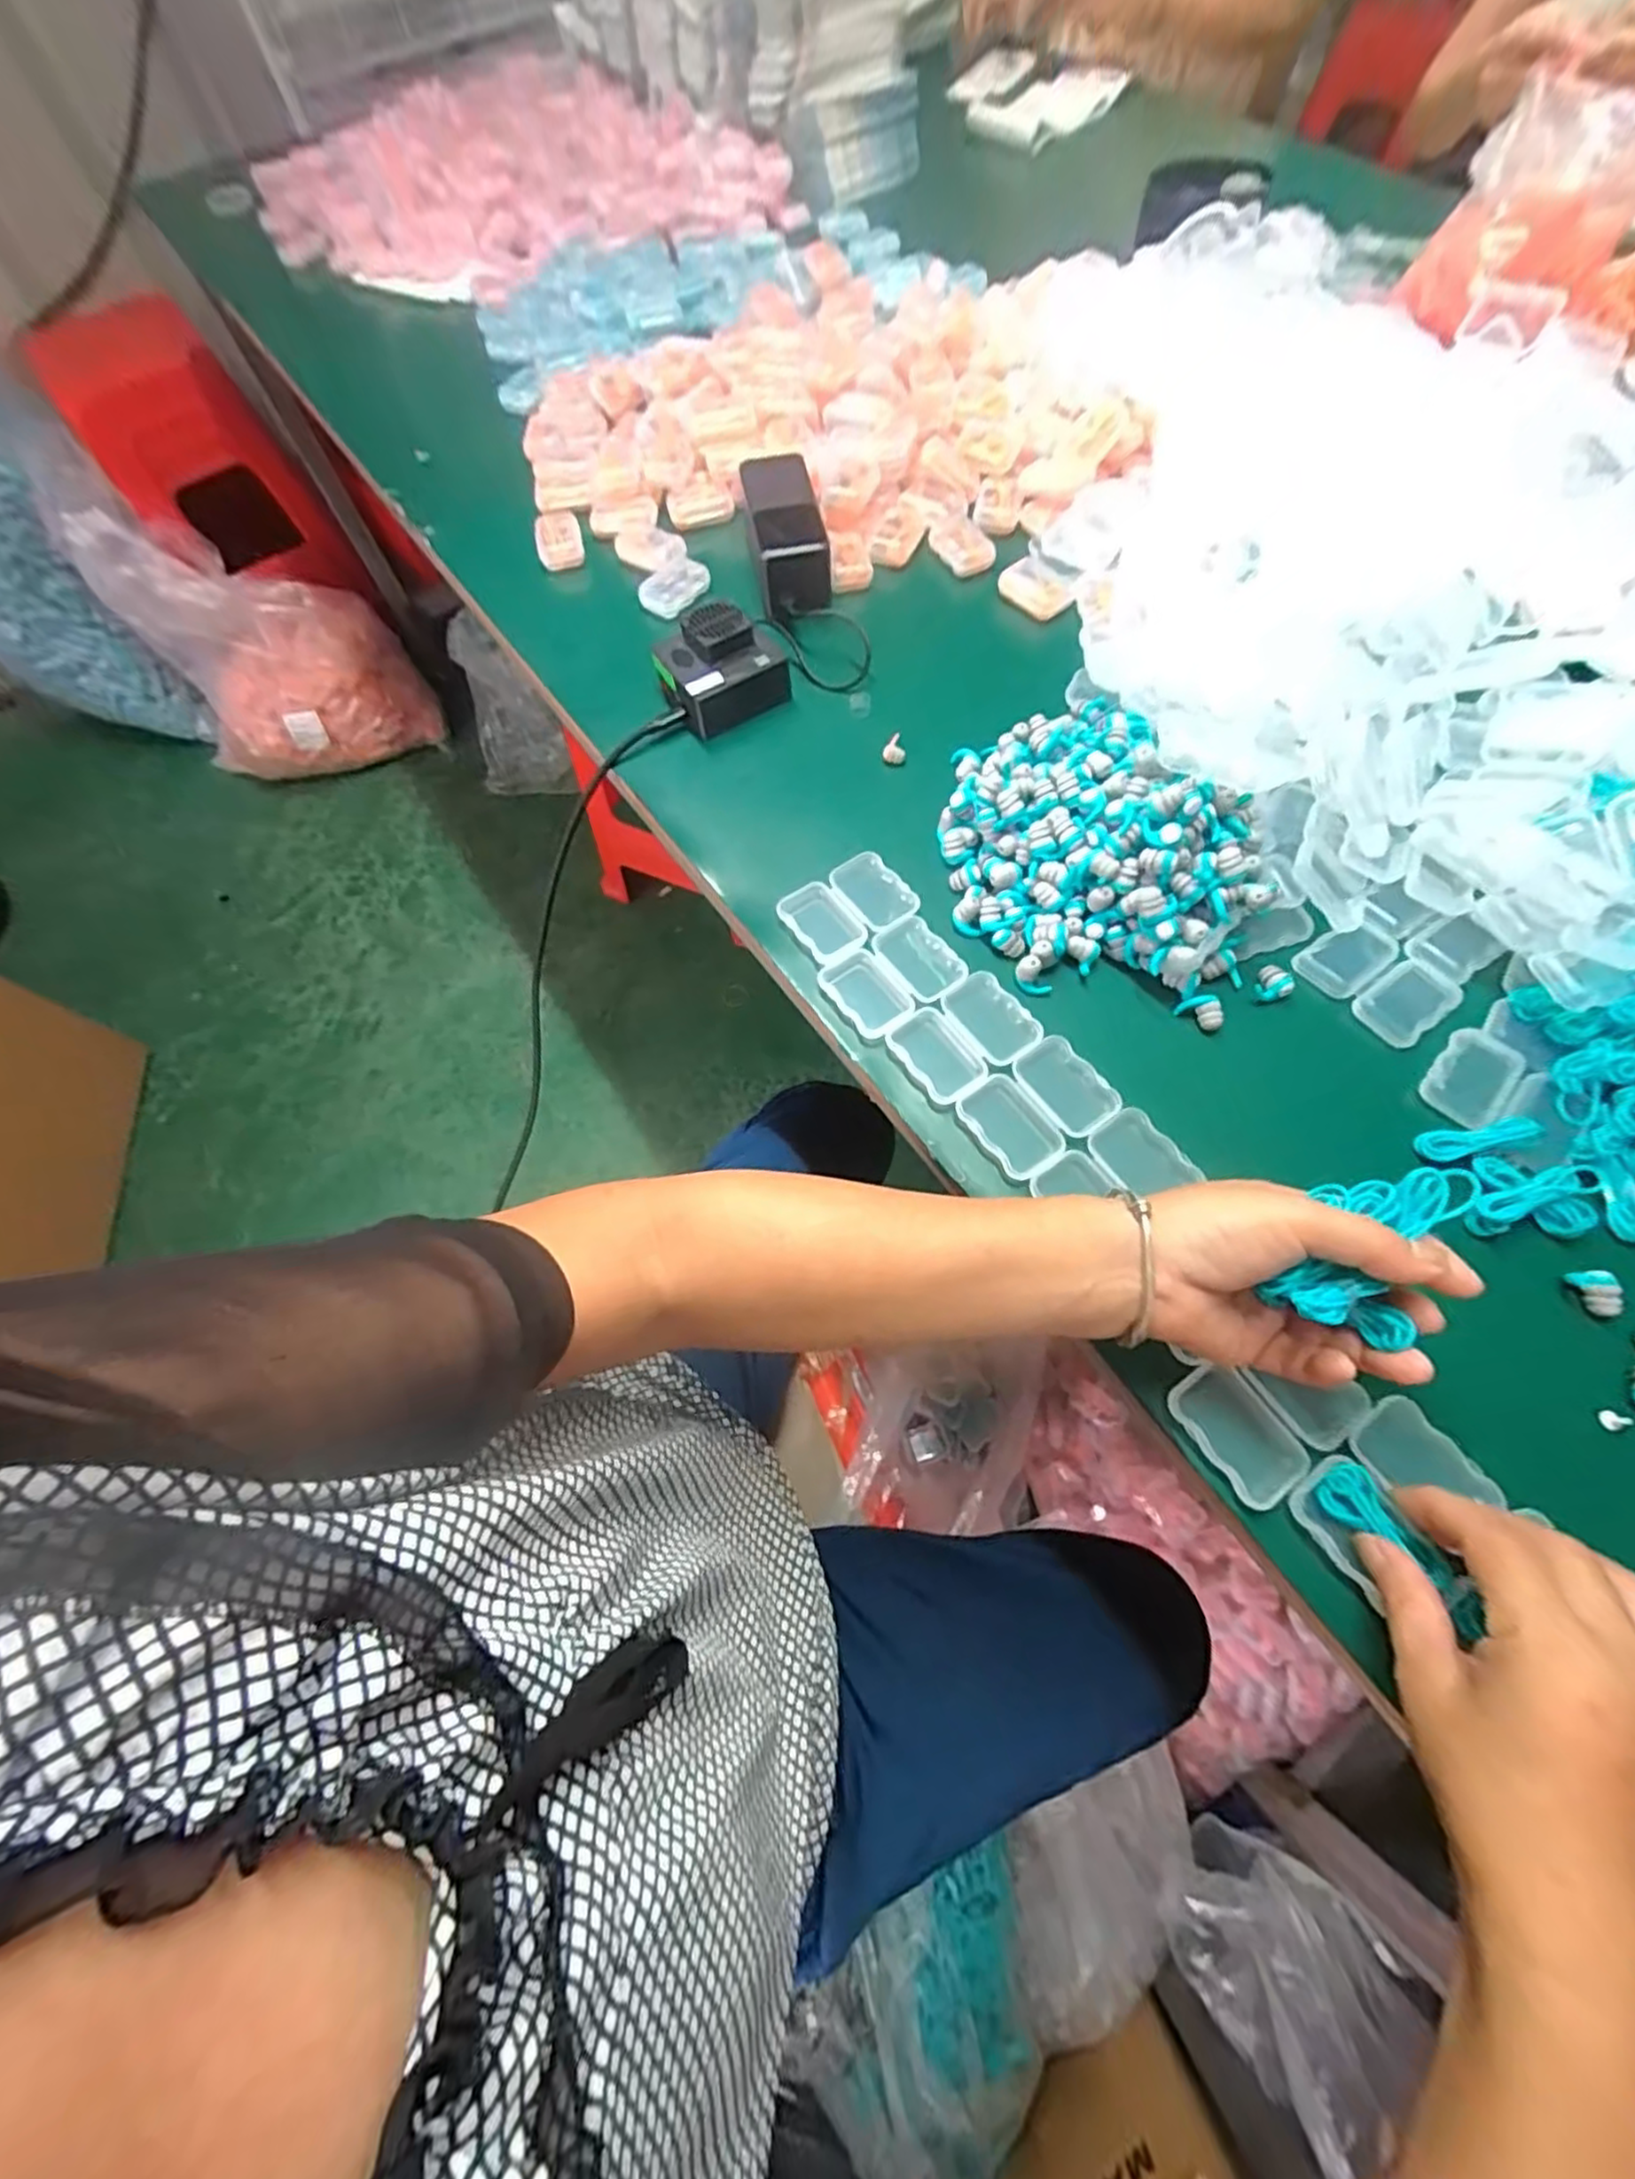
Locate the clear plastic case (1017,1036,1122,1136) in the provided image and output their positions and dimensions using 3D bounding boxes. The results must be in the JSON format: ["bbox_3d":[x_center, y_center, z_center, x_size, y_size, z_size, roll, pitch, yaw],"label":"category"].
[{"bbox_3d":[0.135,-0.001,0.380,0.037,0.012,0.053,-34,69,-12],"label":"clear plastic case"}]

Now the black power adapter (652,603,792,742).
[{"bbox_3d":[-0.069,-0.301,0.494,0.081,0.047,0.065,-28,68,-9],"label":"black power adapter"}]

